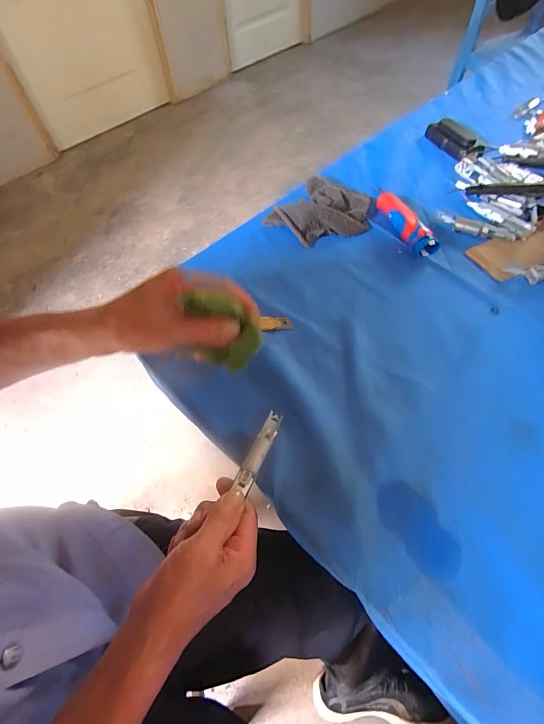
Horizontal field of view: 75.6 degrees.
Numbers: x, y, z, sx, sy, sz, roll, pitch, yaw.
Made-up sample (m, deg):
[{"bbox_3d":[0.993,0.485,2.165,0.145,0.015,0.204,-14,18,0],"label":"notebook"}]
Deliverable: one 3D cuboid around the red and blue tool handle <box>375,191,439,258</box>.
[{"bbox_3d":[0.188,-0.200,0.504,0.031,0.032,0.125,-23,60,-9],"label":"red and blue tool handle"}]

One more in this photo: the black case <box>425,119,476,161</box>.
[{"bbox_3d":[0.315,-0.394,0.618,0.041,0.027,0.104,-22,60,-9],"label":"black case"}]

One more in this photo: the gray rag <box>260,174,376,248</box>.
[{"bbox_3d":[0.082,-0.232,0.529,0.128,0.029,0.138,32,66,21],"label":"gray rag"}]

